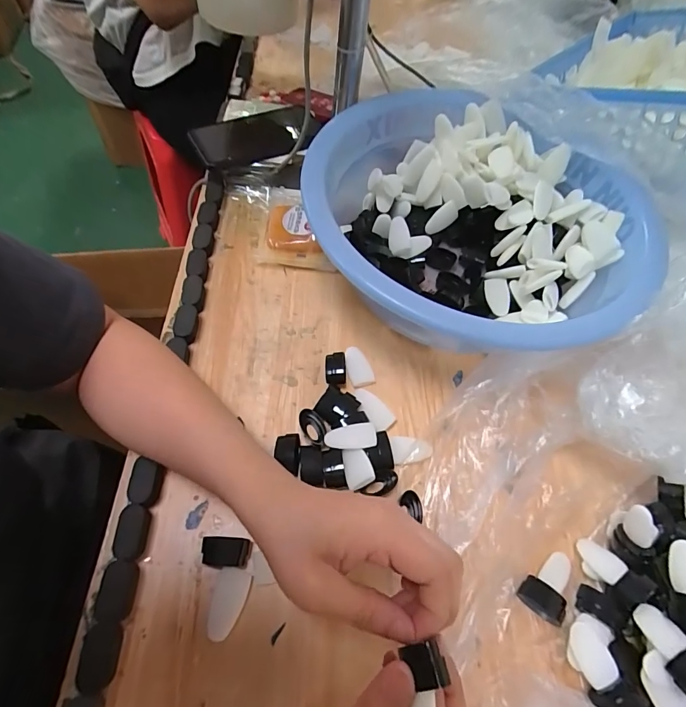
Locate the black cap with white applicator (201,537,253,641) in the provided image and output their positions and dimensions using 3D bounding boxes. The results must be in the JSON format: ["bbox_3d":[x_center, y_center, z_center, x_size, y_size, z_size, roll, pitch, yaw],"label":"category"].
[{"bbox_3d":[-0.085,0.169,0.298,0.034,0.012,0.064,-3,61,-7],"label":"black cap with white applicator"}]

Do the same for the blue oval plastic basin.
[{"bbox_3d":[0.128,-0.129,0.427,0.333,0.108,0.334,-28,67,-19],"label":"blue oval plastic basin"}]

